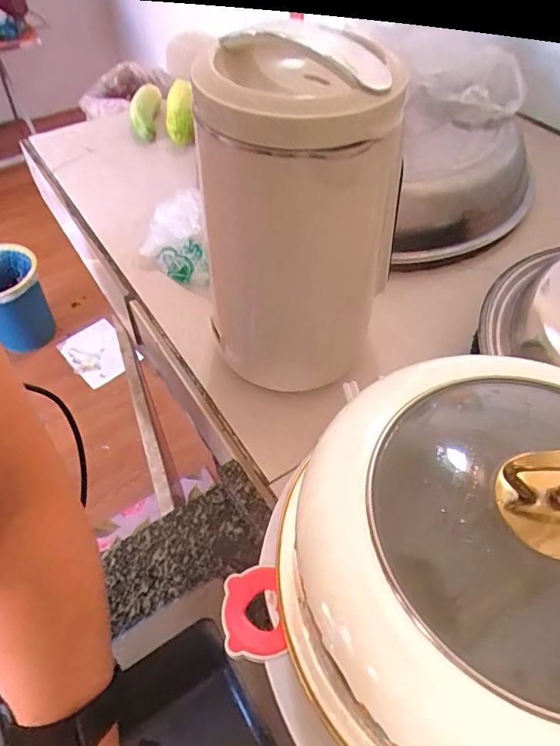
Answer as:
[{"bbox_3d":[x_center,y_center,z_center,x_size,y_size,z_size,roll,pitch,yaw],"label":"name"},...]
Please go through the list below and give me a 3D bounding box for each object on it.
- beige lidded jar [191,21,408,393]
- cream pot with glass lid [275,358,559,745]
[{"bbox_3d":[0.014,-0.111,0.435,0.142,0.306,0.123,29,58,20],"label":"beige lidded jar"},{"bbox_3d":[0.112,0.084,0.224,0.205,0.101,0.205,28,57,19],"label":"cream pot with glass lid"}]

